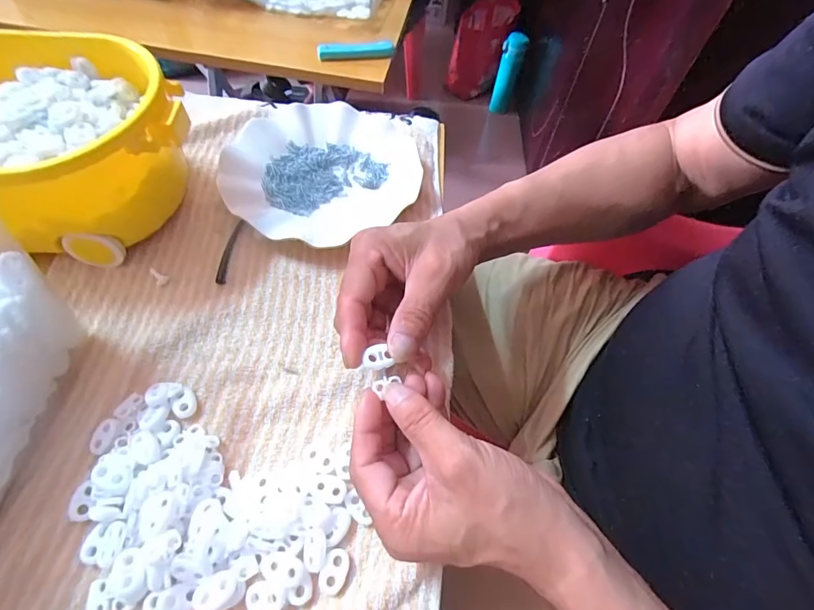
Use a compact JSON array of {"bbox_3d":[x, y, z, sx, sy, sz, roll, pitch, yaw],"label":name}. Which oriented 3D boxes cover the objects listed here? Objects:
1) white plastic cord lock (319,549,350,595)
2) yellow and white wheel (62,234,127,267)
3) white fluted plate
[{"bbox_3d":[-0.042,0.153,0.236,0.014,0.004,0.022,18,59,7],"label":"white plastic cord lock"},{"bbox_3d":[-0.245,-0.043,0.322,0.039,0.037,0.006,-2,58,-6],"label":"yellow and white wheel"},{"bbox_3d":[-0.080,-0.135,0.399,0.180,0.026,0.162,-10,59,-10],"label":"white fluted plate"}]

